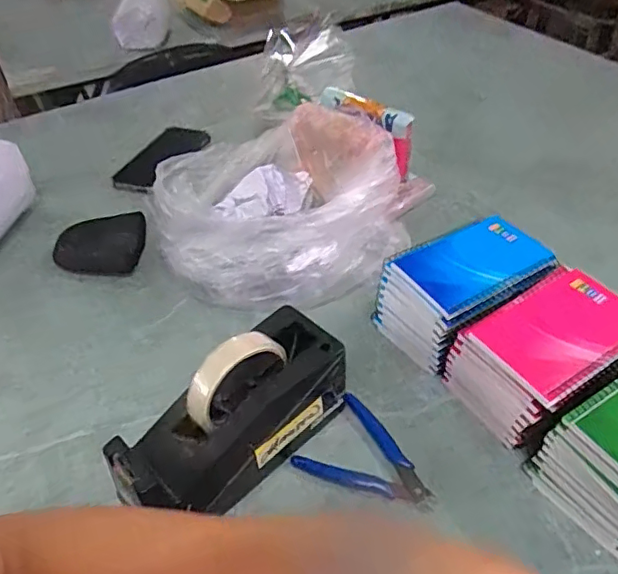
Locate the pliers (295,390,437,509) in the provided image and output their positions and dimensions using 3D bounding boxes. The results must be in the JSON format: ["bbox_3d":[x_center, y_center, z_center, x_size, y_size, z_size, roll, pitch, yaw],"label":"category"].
[{"bbox_3d":[0.057,0.141,0.496,0.116,0.015,0.083,14,46,20],"label":"pliers"}]

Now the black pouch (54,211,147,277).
[{"bbox_3d":[-0.270,-0.055,0.728,0.116,0.031,0.089,1,43,8],"label":"black pouch"}]

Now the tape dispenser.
[{"bbox_3d":[-0.061,0.108,0.461,0.199,0.127,0.072,-35,52,-28],"label":"tape dispenser"}]

